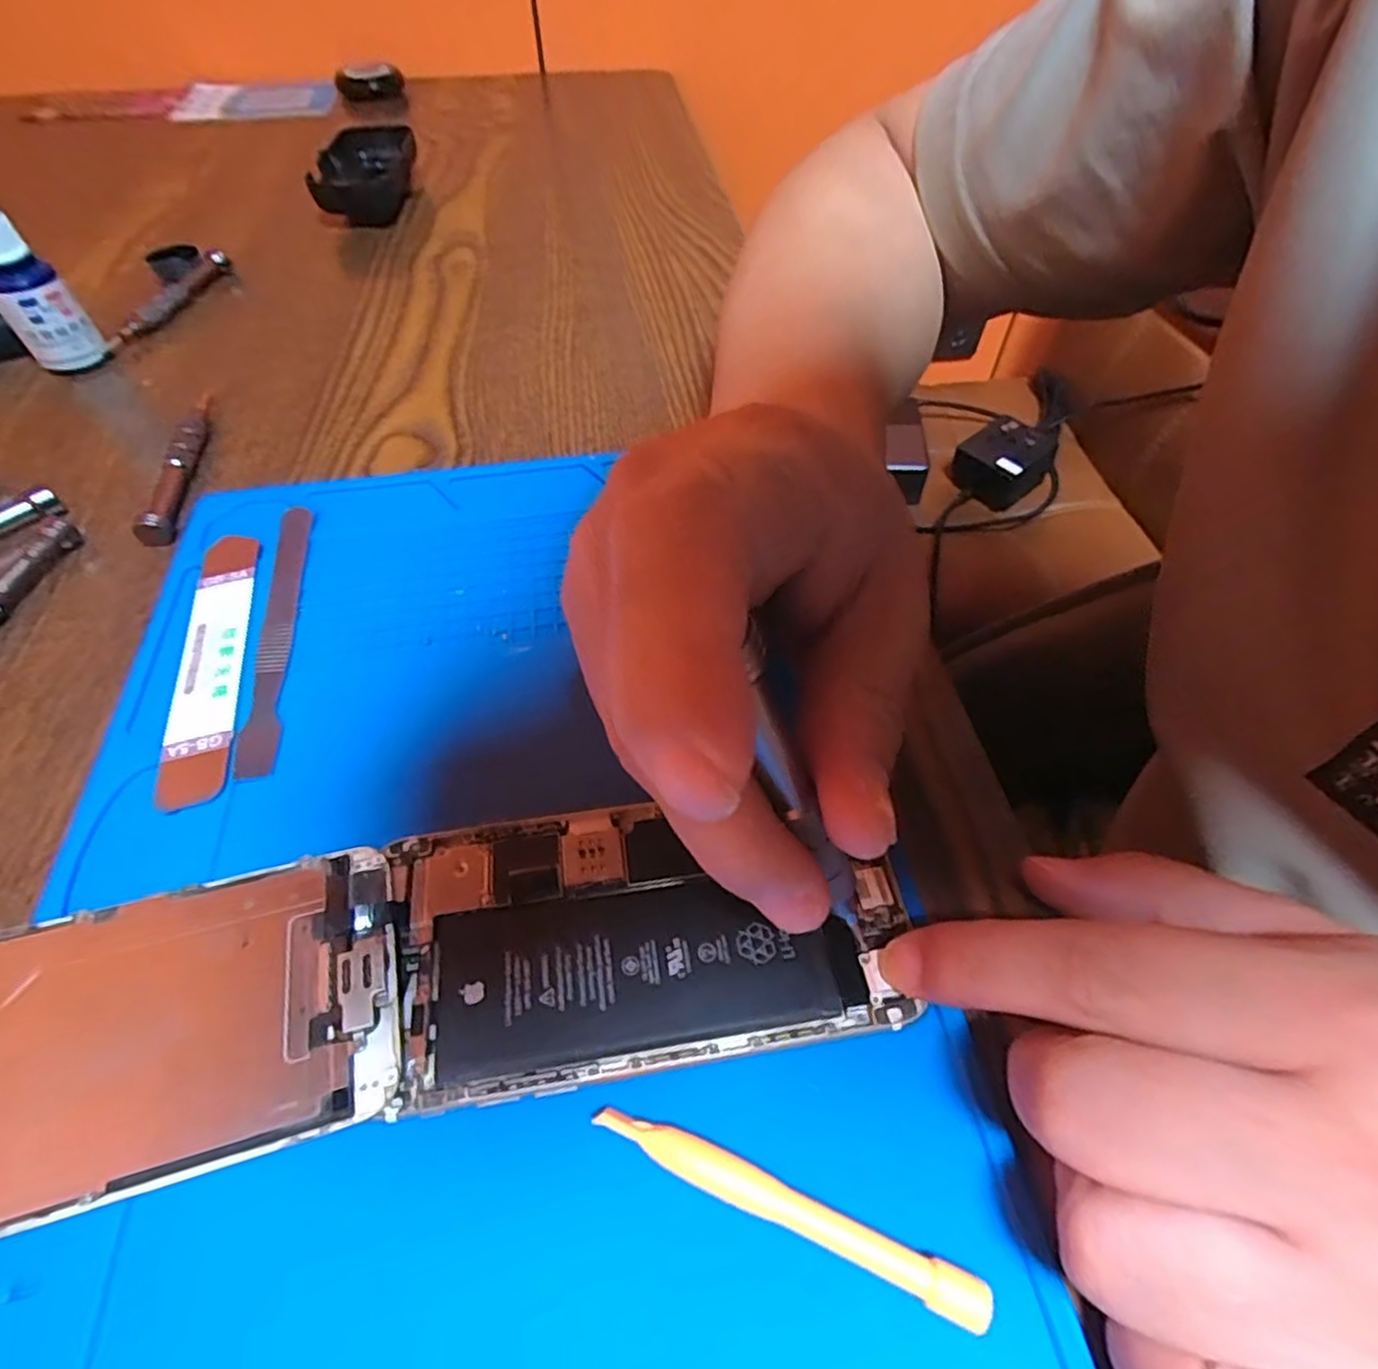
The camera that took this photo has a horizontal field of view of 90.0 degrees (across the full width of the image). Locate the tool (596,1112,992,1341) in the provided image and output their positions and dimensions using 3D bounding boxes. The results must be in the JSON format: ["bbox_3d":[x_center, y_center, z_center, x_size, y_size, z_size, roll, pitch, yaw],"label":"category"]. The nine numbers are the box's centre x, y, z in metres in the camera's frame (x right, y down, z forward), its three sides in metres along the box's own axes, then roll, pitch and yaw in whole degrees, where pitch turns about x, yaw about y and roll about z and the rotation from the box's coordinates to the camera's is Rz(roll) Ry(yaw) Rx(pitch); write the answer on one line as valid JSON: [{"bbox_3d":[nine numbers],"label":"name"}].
[{"bbox_3d":[0.019,0.107,0.142,0.081,0.004,0.008,19,56,14],"label":"tool"}]

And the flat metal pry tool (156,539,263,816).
[{"bbox_3d":[-0.160,-0.011,0.231,0.021,0.004,0.115,-12,54,-9],"label":"flat metal pry tool"}]

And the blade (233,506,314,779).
[{"bbox_3d":[-0.142,-0.021,0.239,0.012,0.004,0.120,-10,54,-7],"label":"blade"}]

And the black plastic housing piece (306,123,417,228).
[{"bbox_3d":[-0.217,-0.341,0.465,0.061,0.029,0.117,-9,54,-7],"label":"black plastic housing piece"}]

